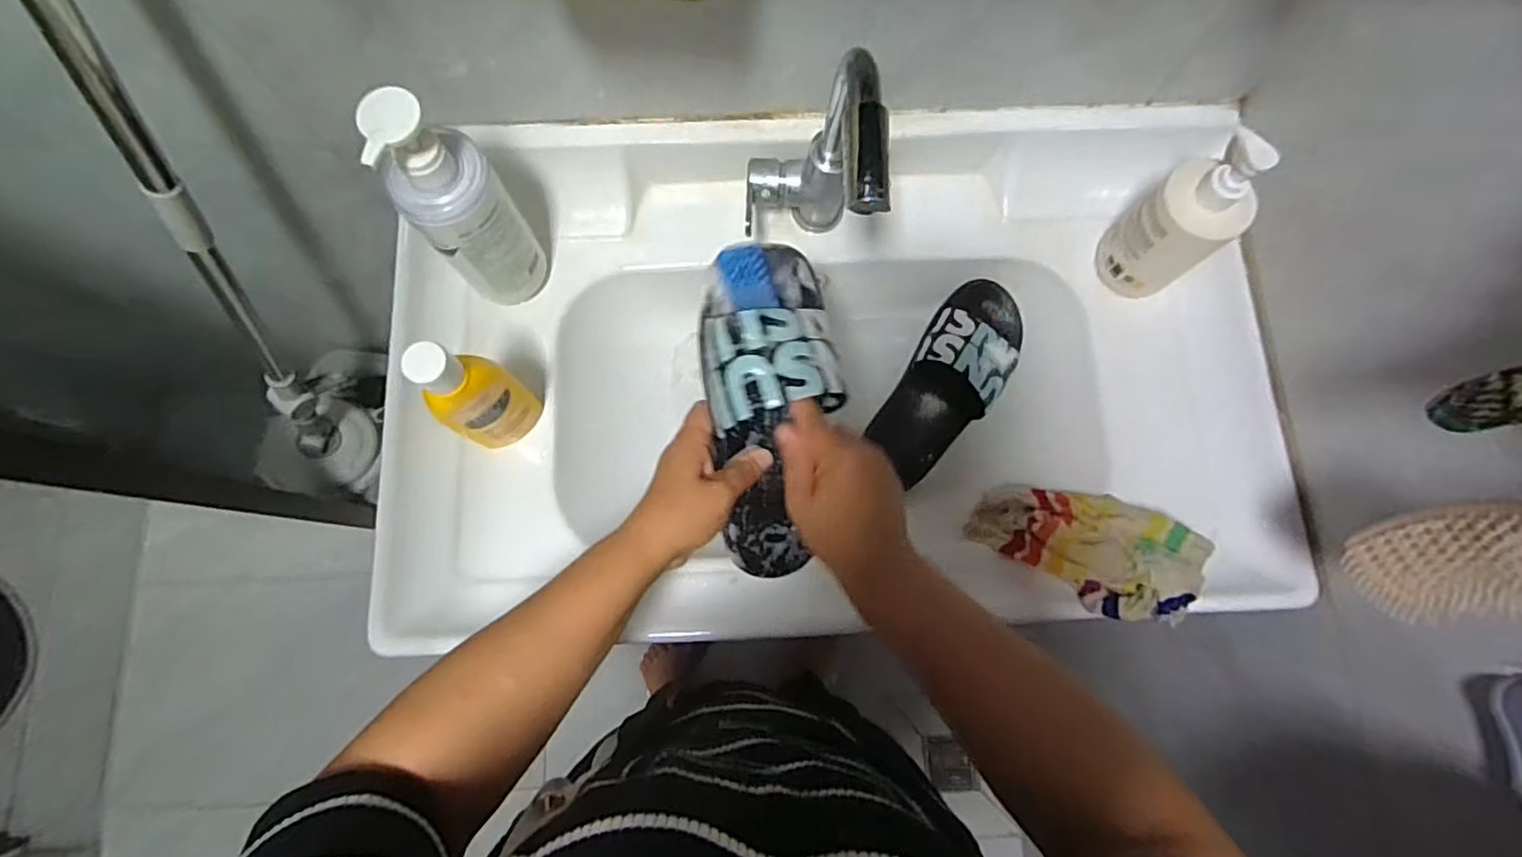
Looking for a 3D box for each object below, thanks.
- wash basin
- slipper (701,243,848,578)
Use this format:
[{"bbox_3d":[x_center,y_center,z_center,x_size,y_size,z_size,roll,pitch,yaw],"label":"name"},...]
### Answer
[{"bbox_3d":[0.066,-0.055,0.681,0.804,0.185,0.457,-2,78,-2],"label":"wash basin"},{"bbox_3d":[0.006,-0.007,0.486,0.093,0.080,0.240,0,101,-2],"label":"slipper"}]

